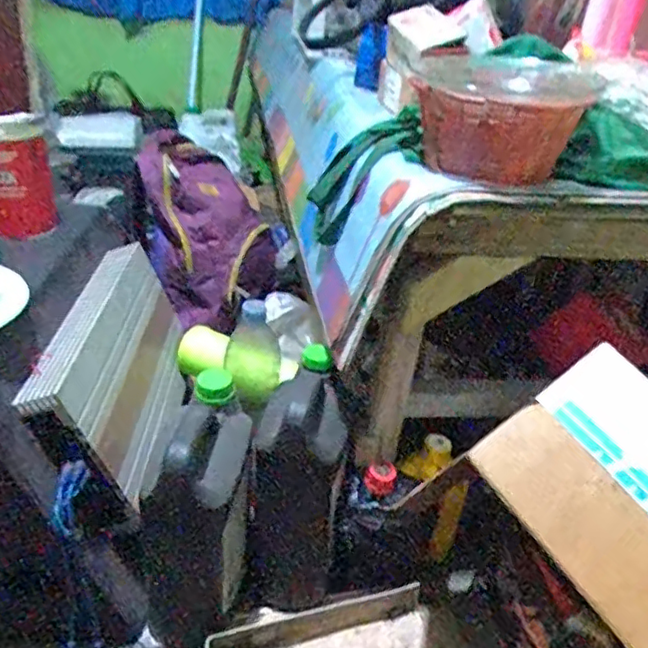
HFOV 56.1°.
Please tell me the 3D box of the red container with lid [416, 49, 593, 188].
[{"bbox_3d":[0.211,-0.233,0.699,0.156,0.101,0.186,25,36,28],"label":"red container with lid"}]

